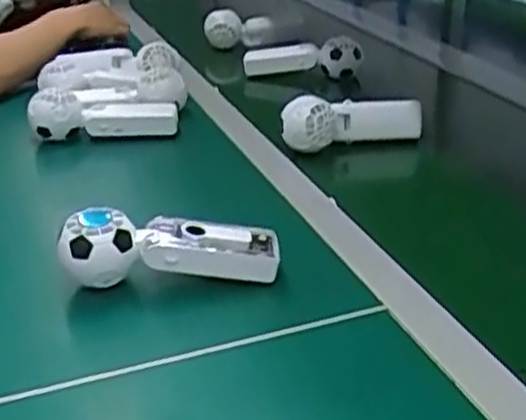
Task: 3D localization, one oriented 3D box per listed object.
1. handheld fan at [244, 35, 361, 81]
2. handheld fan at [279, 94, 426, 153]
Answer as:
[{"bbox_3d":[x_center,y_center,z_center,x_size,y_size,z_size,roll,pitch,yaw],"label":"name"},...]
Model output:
[{"bbox_3d":[0.058,-0.233,1.138,0.176,0.058,0.049,7,29,18],"label":"handheld fan"},{"bbox_3d":[0.106,-0.104,0.875,0.173,0.063,0.039,-8,31,-20],"label":"handheld fan"}]

